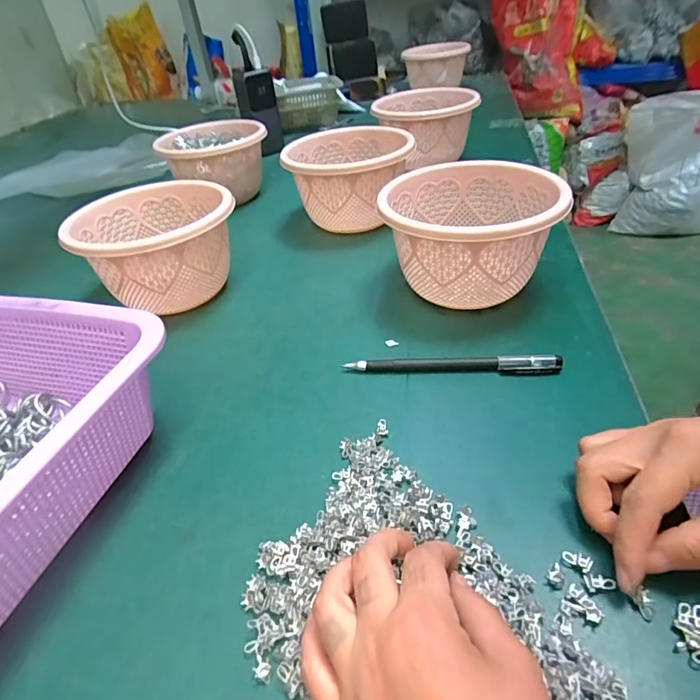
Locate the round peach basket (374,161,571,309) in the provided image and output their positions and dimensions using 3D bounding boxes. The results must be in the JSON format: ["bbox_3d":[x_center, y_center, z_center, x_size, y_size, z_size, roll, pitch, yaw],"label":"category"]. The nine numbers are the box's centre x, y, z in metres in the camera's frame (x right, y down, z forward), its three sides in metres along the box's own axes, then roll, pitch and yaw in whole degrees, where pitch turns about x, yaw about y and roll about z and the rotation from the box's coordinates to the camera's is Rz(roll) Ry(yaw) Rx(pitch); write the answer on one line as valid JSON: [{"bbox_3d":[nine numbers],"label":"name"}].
[{"bbox_3d":[0.100,-0.093,0.396,0.136,0.090,0.141,-3,39,3],"label":"round peach basket"}]

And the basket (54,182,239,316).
[{"bbox_3d":[-0.180,-0.093,0.438,0.135,0.086,0.133,-3,39,3],"label":"basket"}]

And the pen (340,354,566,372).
[{"bbox_3d":[0.074,0.010,0.336,0.150,0.011,0.010,0,39,8],"label":"pen"}]

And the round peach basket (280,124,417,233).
[{"bbox_3d":[0.000,-0.192,0.535,0.135,0.090,0.133,-3,39,3],"label":"round peach basket"}]

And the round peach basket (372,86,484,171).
[{"bbox_3d":[0.103,-0.313,0.667,0.150,0.094,0.137,-3,39,3],"label":"round peach basket"}]

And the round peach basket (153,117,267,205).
[{"bbox_3d":[-0.180,-0.257,0.641,0.137,0.085,0.139,-8,39,-3],"label":"round peach basket"}]

